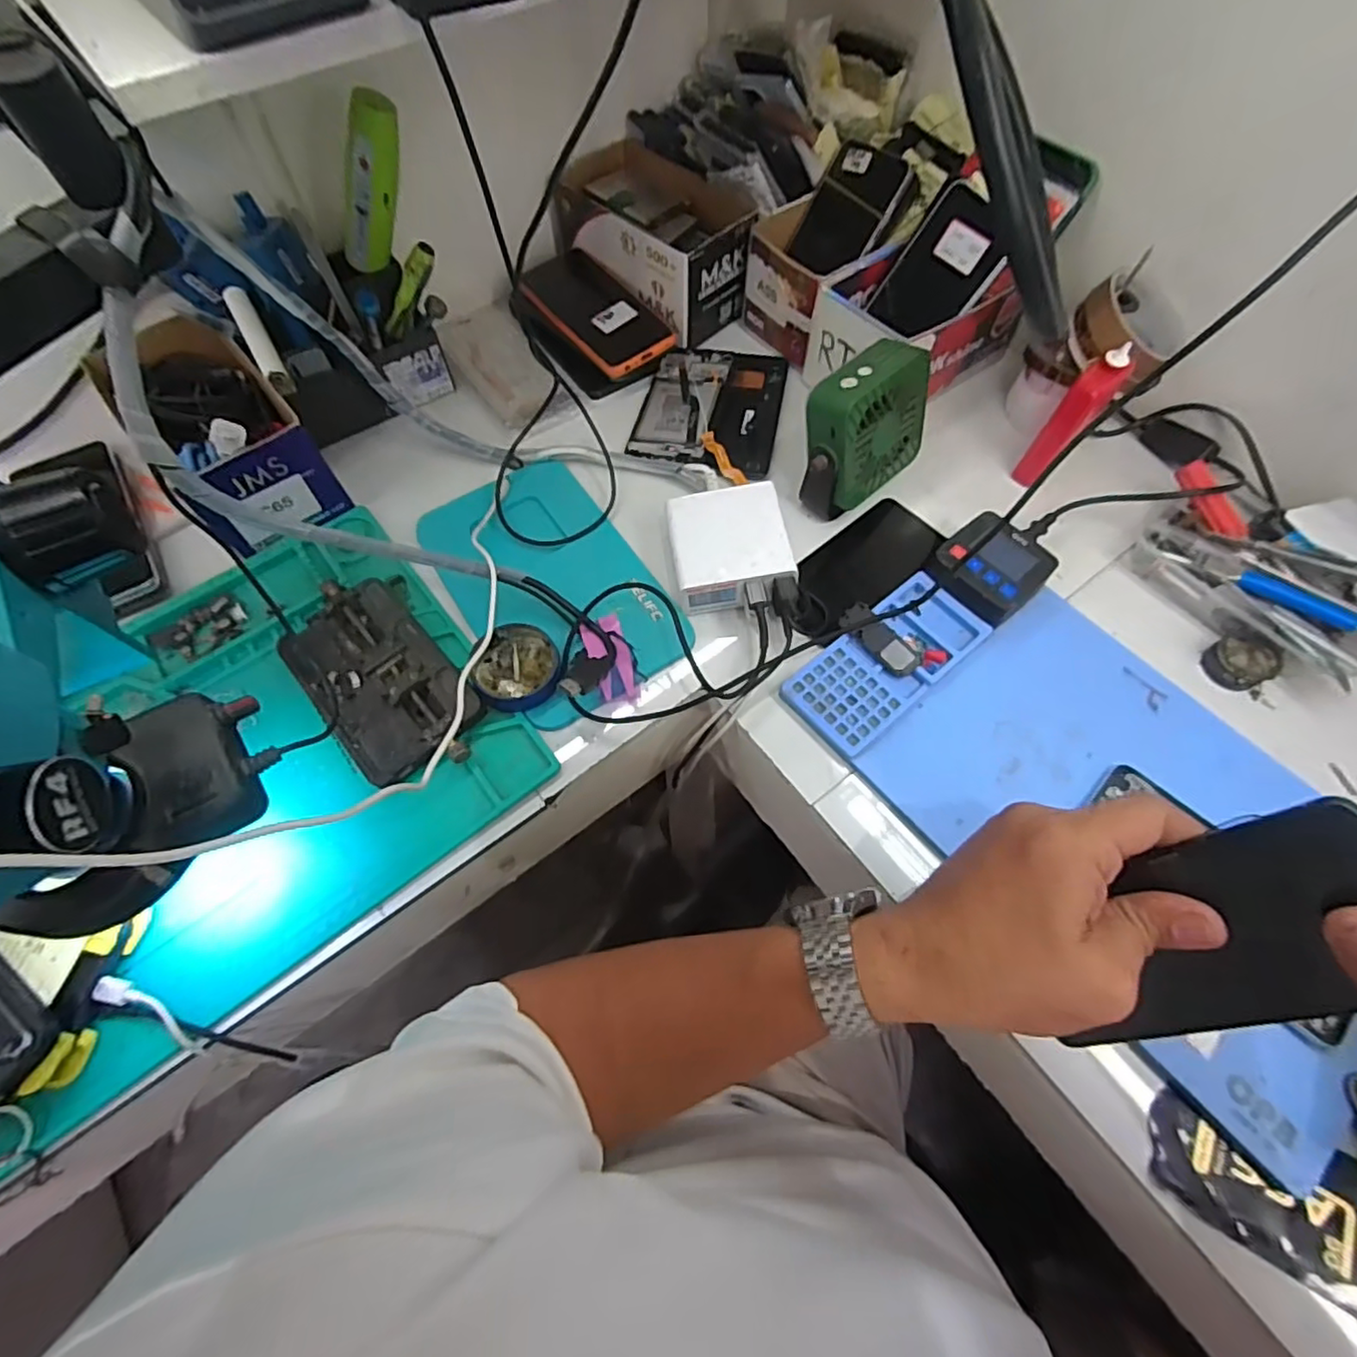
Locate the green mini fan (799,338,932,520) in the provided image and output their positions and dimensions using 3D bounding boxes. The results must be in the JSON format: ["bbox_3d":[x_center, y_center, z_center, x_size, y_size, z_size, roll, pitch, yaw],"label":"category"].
[{"bbox_3d":[0.143,-0.186,0.496,0.065,0.112,0.103,38,70,17],"label":"green mini fan"}]

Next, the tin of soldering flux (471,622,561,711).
[{"bbox_3d":[-0.112,-0.007,0.450,0.056,0.019,0.063,36,69,16],"label":"tin of soldering flux"}]

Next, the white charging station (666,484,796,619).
[{"bbox_3d":[0.039,-0.100,0.486,0.087,0.036,0.093,-8,64,-3],"label":"white charging station"}]

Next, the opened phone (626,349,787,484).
[{"bbox_3d":[0.030,-0.246,0.573,0.121,0.010,0.152,12,65,7],"label":"opened phone"}]

